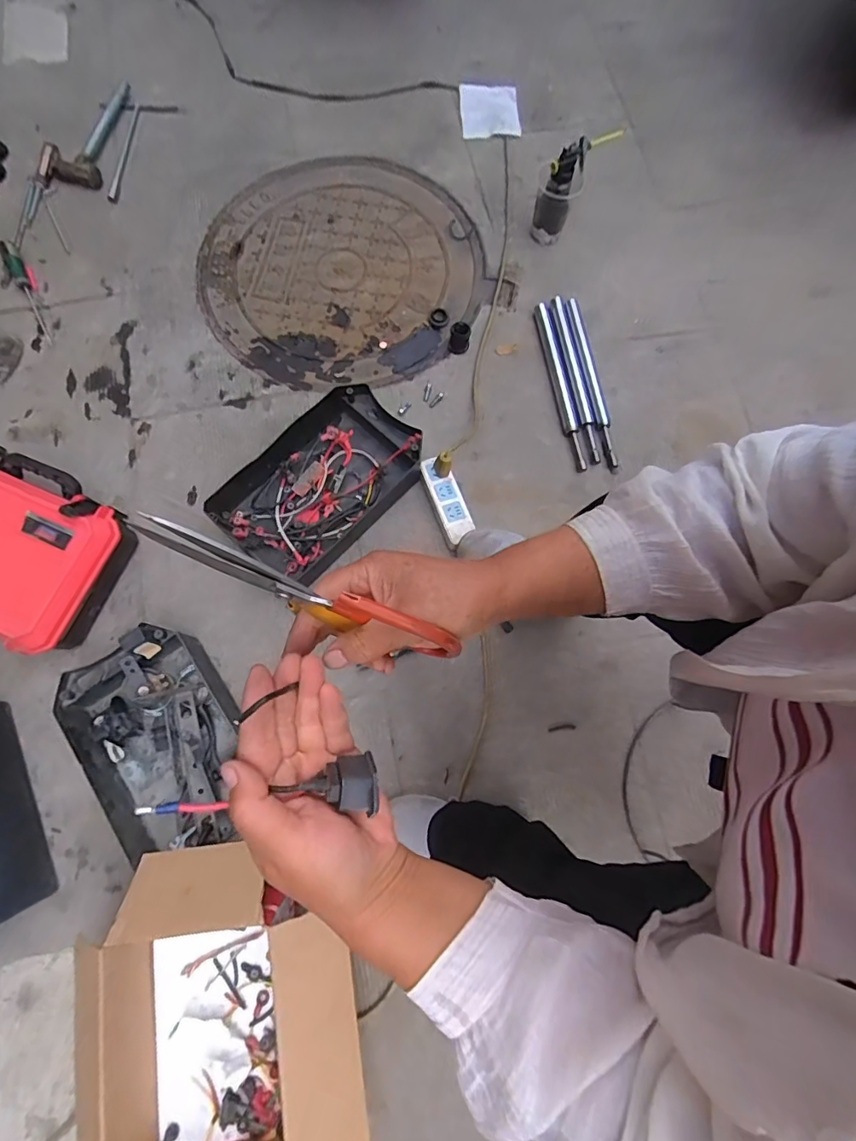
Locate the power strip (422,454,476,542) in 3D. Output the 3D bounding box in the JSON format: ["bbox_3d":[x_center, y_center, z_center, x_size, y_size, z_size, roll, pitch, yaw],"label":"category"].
[{"bbox_3d":[0.038,-0.122,0.884,0.057,0.040,0.166,-21,77,-7],"label":"power strip"}]

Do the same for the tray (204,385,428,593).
[{"bbox_3d":[-0.193,-0.153,0.889,0.241,0.082,0.353,40,78,8],"label":"tray"}]

